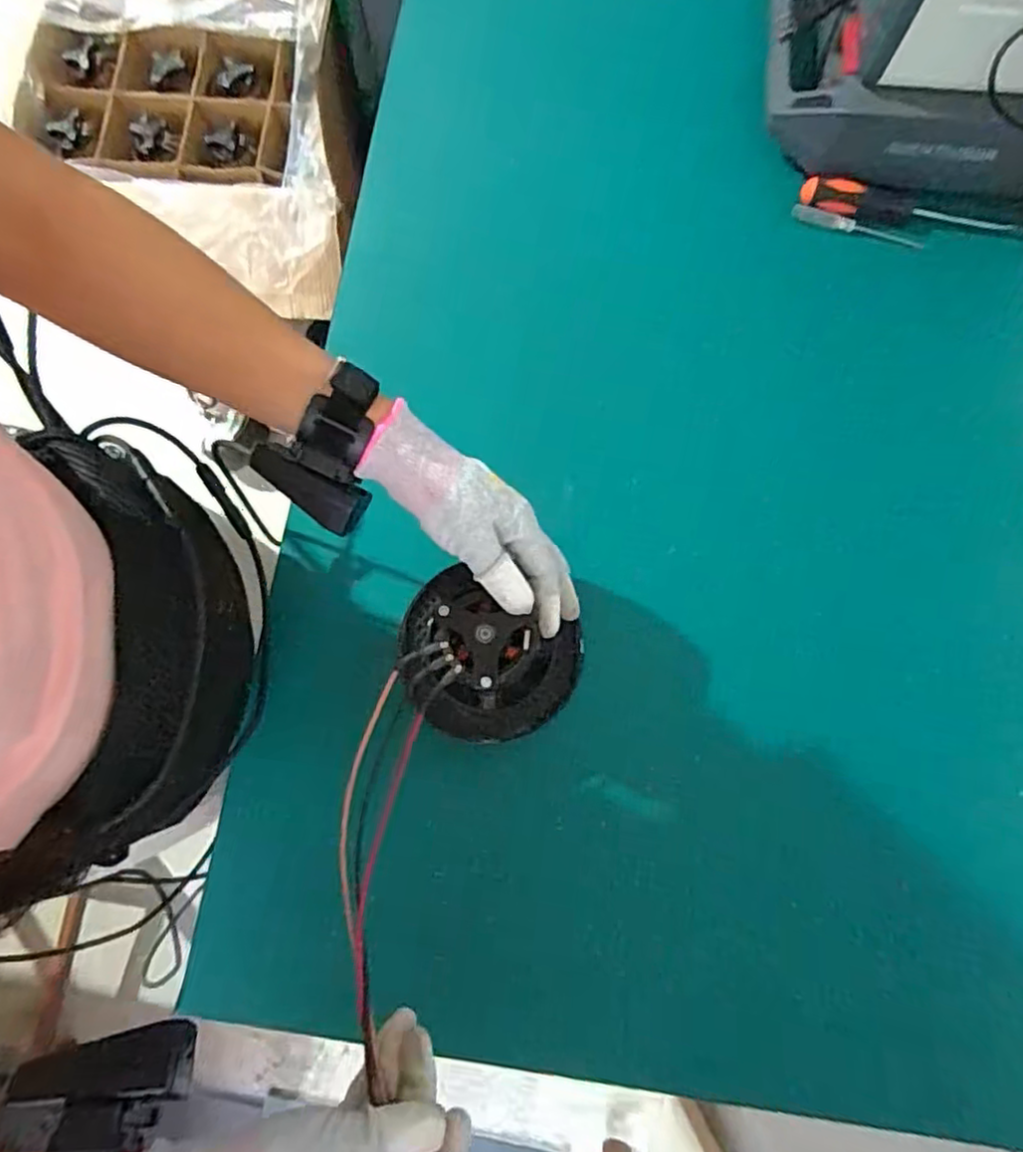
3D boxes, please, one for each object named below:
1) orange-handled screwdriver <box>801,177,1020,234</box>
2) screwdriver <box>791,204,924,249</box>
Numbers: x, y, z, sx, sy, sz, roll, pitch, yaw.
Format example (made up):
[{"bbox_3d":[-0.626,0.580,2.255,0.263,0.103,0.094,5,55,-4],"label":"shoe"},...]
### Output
[{"bbox_3d":[0.347,-0.324,0.578,0.177,0.028,0.026,10,77,3],"label":"orange-handled screwdriver"},{"bbox_3d":[0.309,-0.311,0.585,0.115,0.013,0.008,19,78,5],"label":"screwdriver"}]

